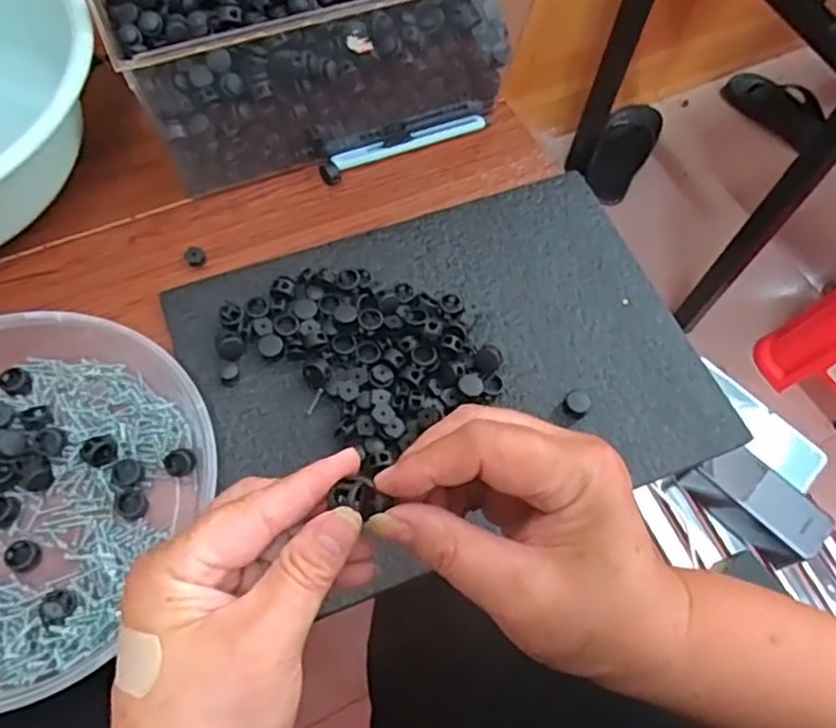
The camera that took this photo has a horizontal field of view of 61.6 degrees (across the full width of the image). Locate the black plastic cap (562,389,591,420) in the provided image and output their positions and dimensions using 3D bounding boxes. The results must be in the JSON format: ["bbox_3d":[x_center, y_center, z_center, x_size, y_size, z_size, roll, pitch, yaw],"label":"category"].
[{"bbox_3d":[0.105,0.026,0.463,0.017,0.010,0.019,36,68,12],"label":"black plastic cap"}]

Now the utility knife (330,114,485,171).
[{"bbox_3d":[-0.007,-0.184,0.578,0.133,0.007,0.018,-22,68,-13],"label":"utility knife"}]

